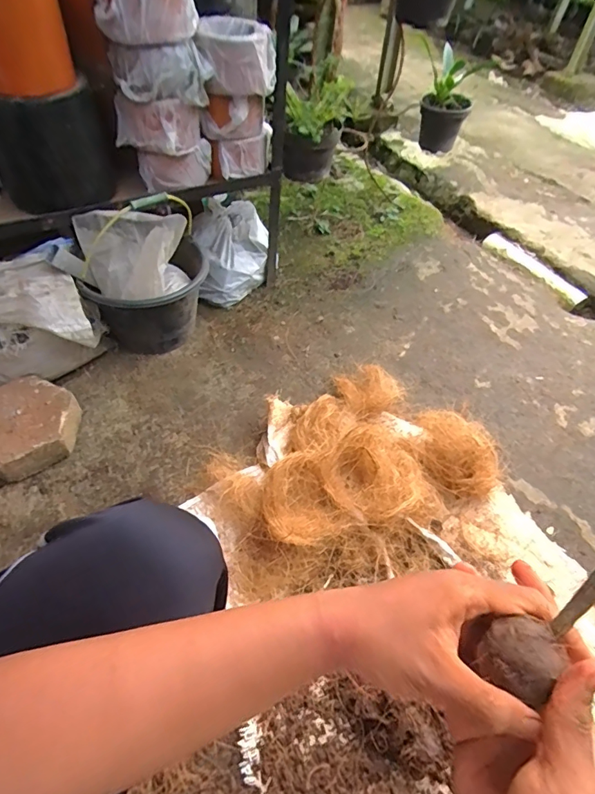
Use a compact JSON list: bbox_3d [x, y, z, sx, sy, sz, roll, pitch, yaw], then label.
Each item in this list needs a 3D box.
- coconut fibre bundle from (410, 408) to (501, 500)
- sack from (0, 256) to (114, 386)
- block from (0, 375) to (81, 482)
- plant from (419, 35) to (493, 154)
[{"bbox_3d":[0.331,0.109,0.919,0.200,0.105,0.173,34,56,20],"label":"coconut fibre bundle"},{"bbox_3d":[-0.554,-0.137,0.890,0.282,0.235,0.134,-16,55,-17],"label":"sack"},{"bbox_3d":[-0.547,0.066,0.878,0.191,0.086,0.203,-4,52,-9],"label":"block"},{"bbox_3d":[0.501,-1.007,1.515,0.163,0.248,0.230,5,51,-2],"label":"plant"}]

